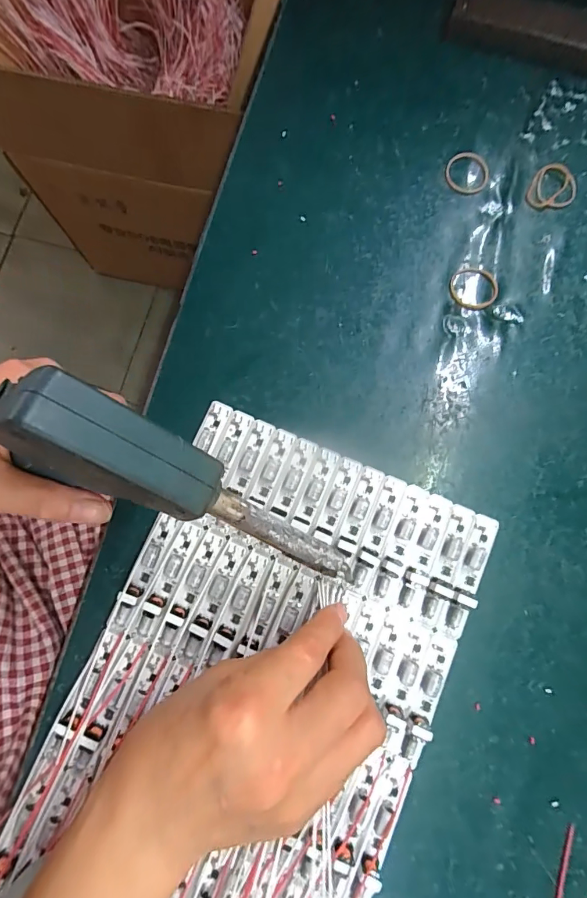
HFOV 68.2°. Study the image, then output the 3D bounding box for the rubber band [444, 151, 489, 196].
[{"bbox_3d":[0.123,-0.196,0.308,0.030,0.004,0.032,0,80,0],"label":"rubber band"}]

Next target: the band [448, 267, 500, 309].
[{"bbox_3d":[0.122,-0.107,0.291,0.032,0.004,0.029,10,80,2],"label":"band"}]

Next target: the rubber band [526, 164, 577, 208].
[{"bbox_3d":[0.183,-0.183,0.303,0.030,0.004,0.038,28,81,5],"label":"rubber band"}]

